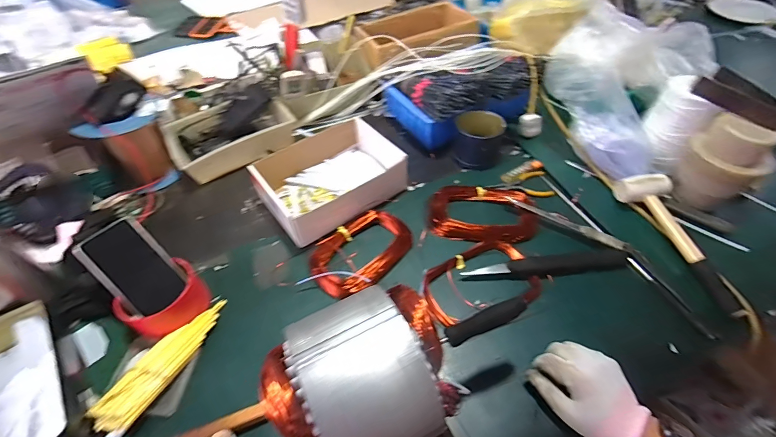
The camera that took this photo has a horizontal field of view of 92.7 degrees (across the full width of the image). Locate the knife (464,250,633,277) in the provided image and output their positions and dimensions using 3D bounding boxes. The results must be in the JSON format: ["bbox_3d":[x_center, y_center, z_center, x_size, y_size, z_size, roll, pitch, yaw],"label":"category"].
[{"bbox_3d":[0.258,0.077,0.597,0.259,0.017,0.034,-5,50,-3],"label":"knife"}]

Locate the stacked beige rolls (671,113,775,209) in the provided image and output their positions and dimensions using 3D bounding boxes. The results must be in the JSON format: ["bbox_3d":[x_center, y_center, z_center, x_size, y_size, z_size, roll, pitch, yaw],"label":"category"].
[{"bbox_3d":[0.560,-0.093,0.624,0.084,0.142,0.109,-32,57,-24],"label":"stacked beige rolls"}]

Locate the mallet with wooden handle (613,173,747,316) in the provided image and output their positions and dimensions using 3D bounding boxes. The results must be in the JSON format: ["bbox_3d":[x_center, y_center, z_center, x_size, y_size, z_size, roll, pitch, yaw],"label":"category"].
[{"bbox_3d":[0.486,0.028,0.601,0.066,0.054,0.259,-10,51,-8],"label":"mallet with wooden handle"}]

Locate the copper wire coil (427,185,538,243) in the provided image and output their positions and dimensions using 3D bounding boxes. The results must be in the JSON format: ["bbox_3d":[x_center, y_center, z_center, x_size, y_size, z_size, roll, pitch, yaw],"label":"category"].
[{"bbox_3d":[0.168,-0.013,0.661,0.187,0.020,0.123,4,50,4],"label":"copper wire coil"}]

